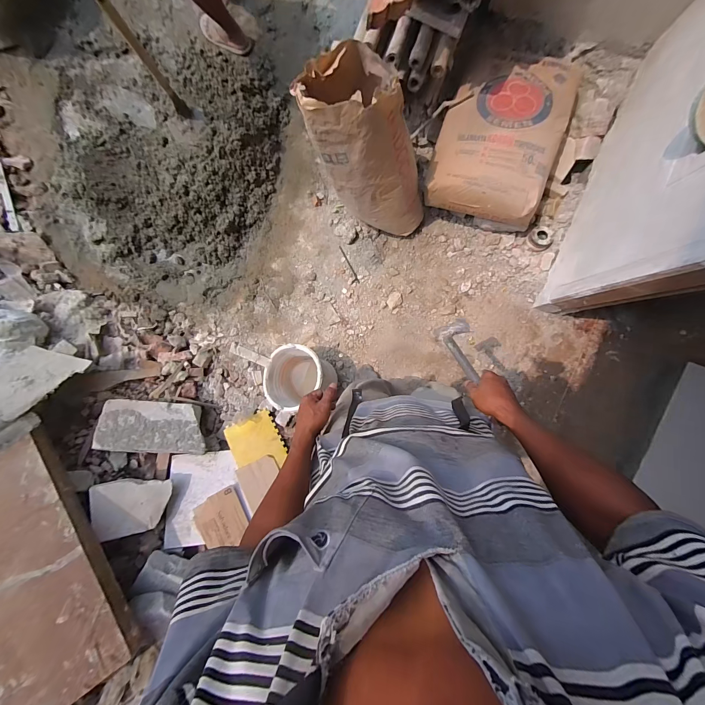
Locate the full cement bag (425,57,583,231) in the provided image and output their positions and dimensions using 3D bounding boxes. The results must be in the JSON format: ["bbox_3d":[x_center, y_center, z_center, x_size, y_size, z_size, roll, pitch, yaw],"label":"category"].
[{"bbox_3d":[0.520,-0.768,1.102,0.387,0.175,0.590,19,93,4],"label":"full cement bag"}]

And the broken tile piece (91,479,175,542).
[{"bbox_3d":[-0.827,0.579,1.189,0.248,0.032,0.194,-2,82,-23],"label":"broken tile piece"}]

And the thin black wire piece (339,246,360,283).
[{"bbox_3d":[-0.013,-0.374,1.348,0.011,0.010,0.180,-27,88,5],"label":"thin black wire piece"}]

